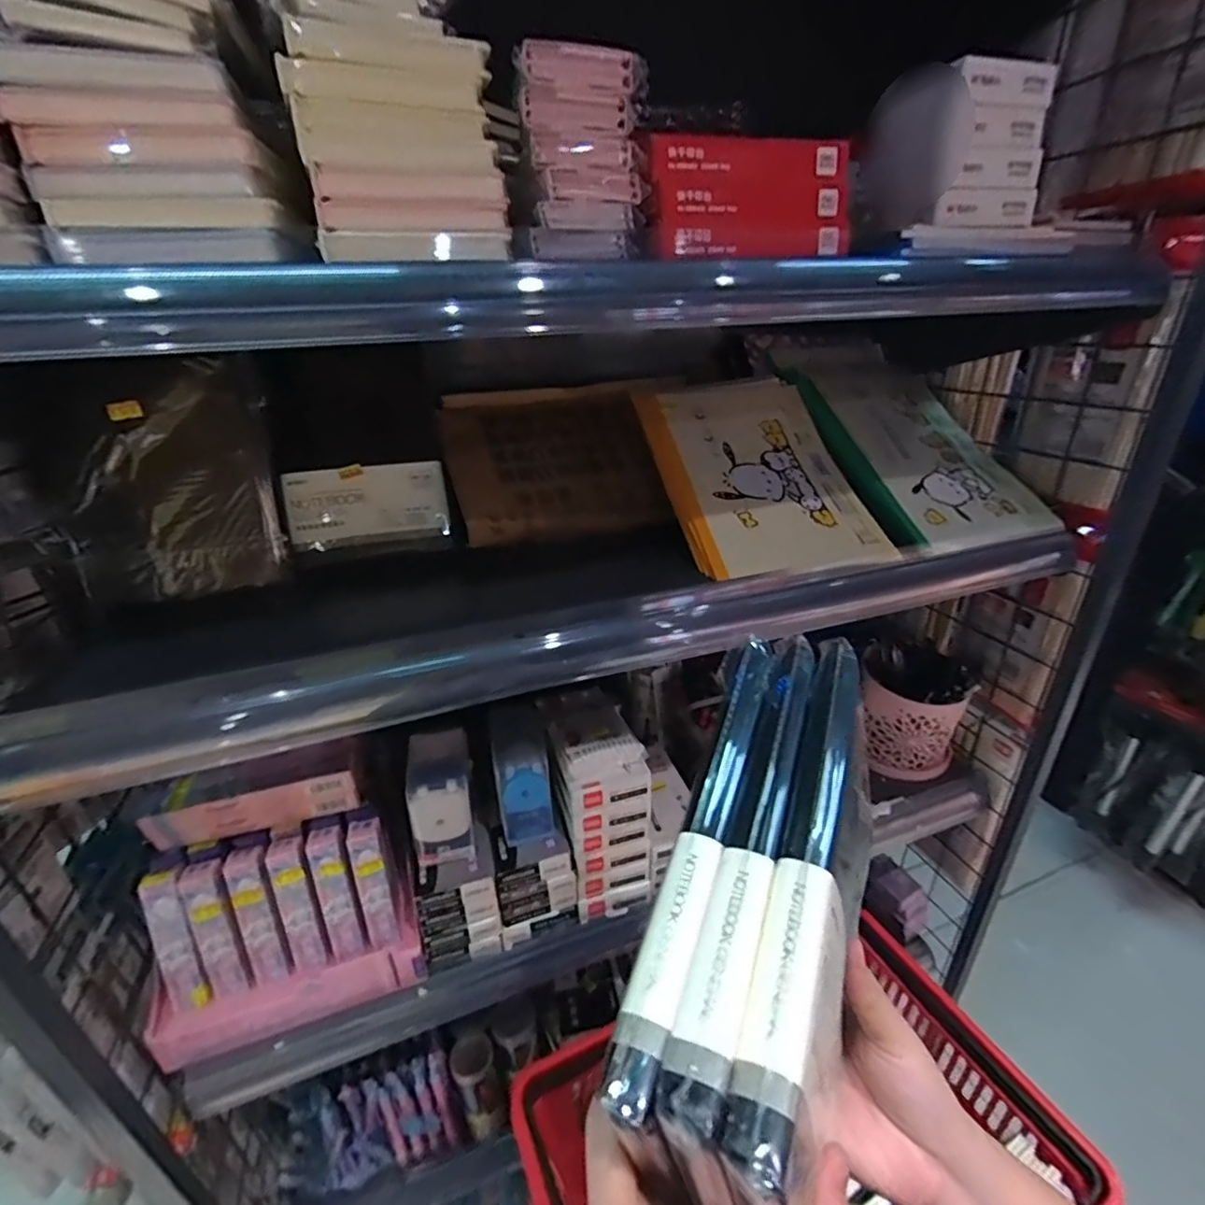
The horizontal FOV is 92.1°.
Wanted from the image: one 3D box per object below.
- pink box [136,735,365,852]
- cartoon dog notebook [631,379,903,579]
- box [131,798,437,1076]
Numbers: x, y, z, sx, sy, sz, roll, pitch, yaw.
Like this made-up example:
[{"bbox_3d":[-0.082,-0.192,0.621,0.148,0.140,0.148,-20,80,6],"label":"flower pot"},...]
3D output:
[{"bbox_3d":[-0.293,0.166,0.496,0.162,0.056,0.039,-12,29,-20],"label":"pink box"},{"bbox_3d":[0.160,-0.136,0.603,0.195,0.021,0.280,-7,56,-14],"label":"cartoon dog notebook"},{"bbox_3d":[-0.277,0.279,0.507,0.202,0.151,0.091,-12,29,-20],"label":"box"}]

